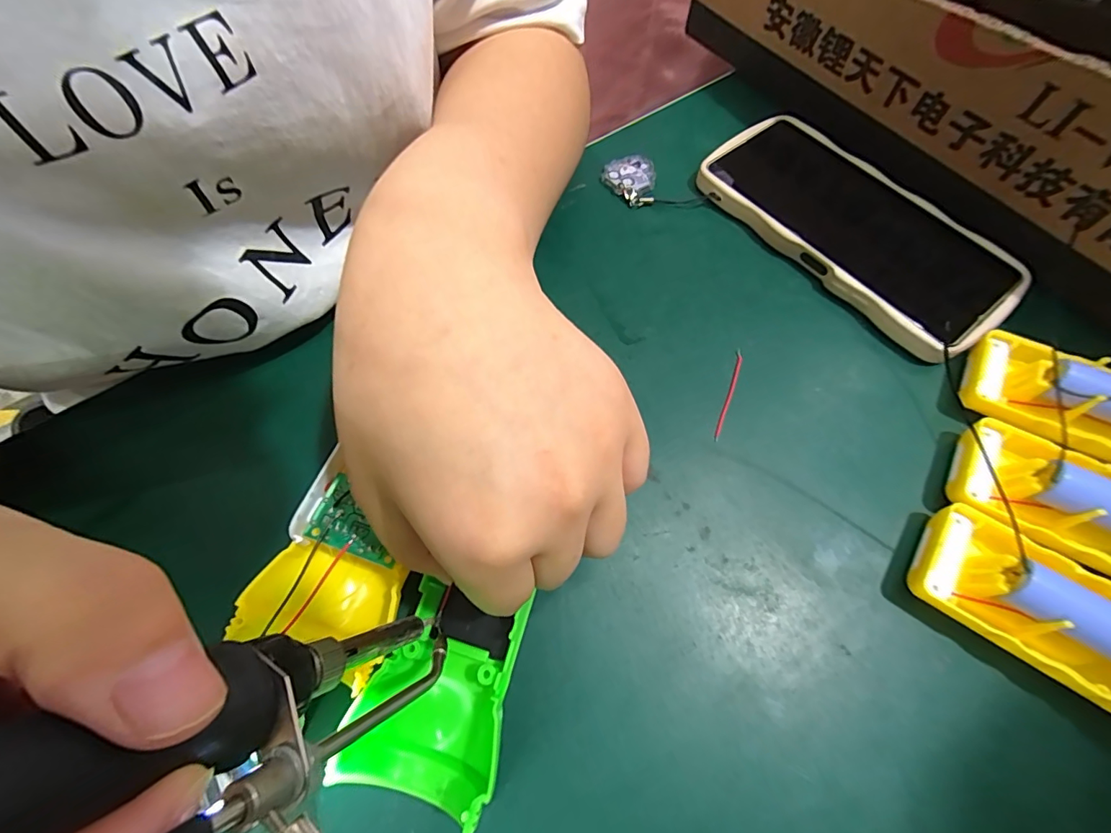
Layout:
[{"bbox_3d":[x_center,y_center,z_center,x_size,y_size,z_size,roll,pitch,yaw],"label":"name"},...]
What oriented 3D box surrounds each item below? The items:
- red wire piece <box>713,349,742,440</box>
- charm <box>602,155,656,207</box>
[{"bbox_3d":[0.083,-0.010,0.225,0.004,0.004,0.051,20,67,9],"label":"red wire piece"},{"bbox_3d":[0.043,-0.141,0.282,0.031,0.008,0.037,8,67,1],"label":"charm"}]

